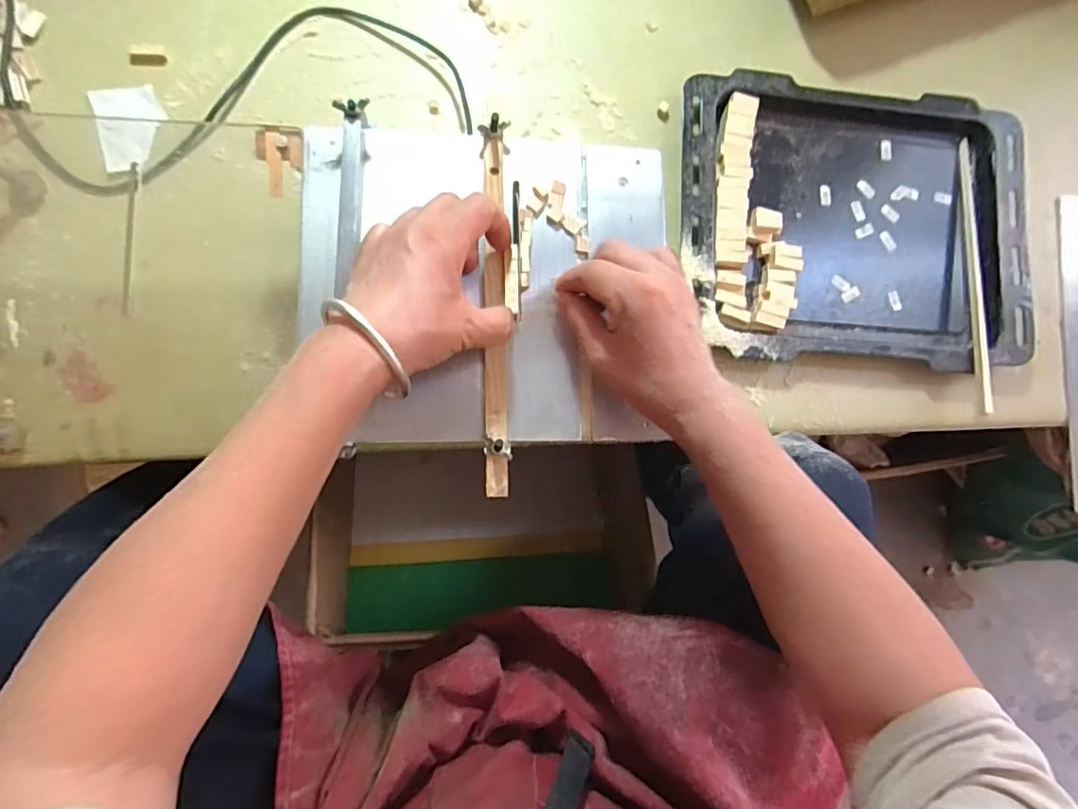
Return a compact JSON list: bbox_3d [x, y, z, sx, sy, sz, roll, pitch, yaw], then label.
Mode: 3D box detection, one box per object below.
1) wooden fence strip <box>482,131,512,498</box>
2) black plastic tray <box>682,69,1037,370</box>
[{"bbox_3d":[-0.031,-0.068,0.379,0.016,0.009,0.261,-1,84,-8],"label":"wooden fence strip"},{"bbox_3d":[0.310,-0.176,0.520,0.348,0.032,0.271,2,85,-8],"label":"black plastic tray"}]

